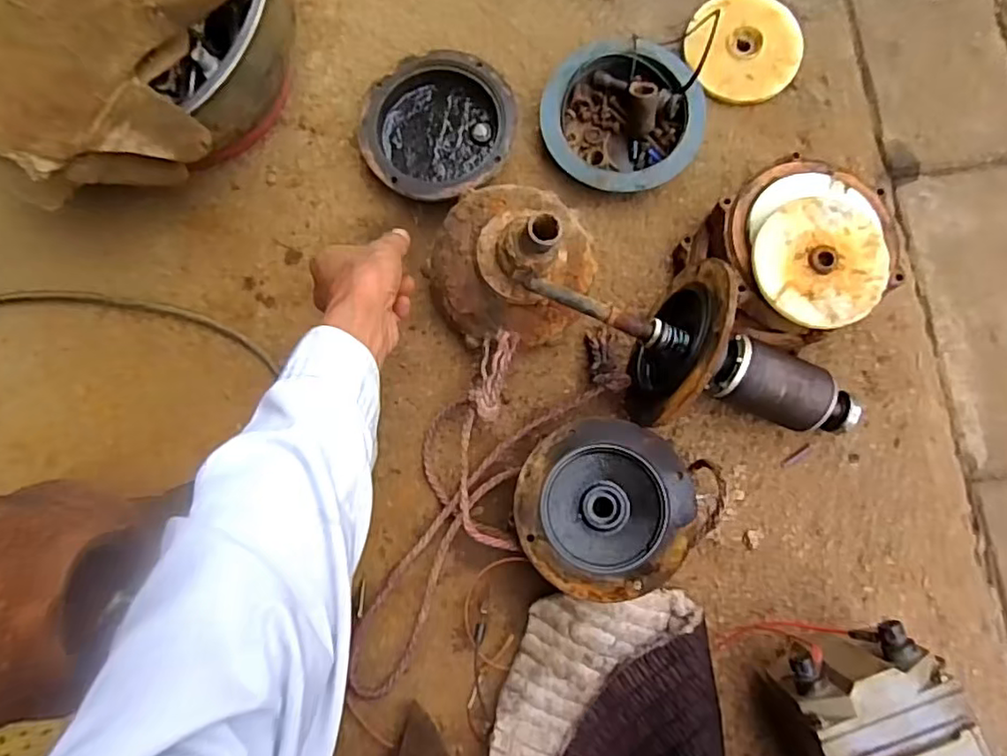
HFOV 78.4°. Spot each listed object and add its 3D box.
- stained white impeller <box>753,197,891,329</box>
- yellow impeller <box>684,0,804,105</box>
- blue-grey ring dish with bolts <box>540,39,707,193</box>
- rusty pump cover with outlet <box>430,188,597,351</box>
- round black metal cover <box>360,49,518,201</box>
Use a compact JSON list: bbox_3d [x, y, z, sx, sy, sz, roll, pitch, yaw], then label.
[{"bbox_3d":[0.259,-0.095,0.504,0.106,0.011,0.108,0,83,4],"label":"stained white impeller"},{"bbox_3d":[0.238,-0.327,0.615,0.111,0.018,0.112,0,81,2],"label":"yellow impeller"},{"bbox_3d":[0.113,-0.249,0.595,0.146,0.046,0.142,0,81,2],"label":"blue-grey ring dish with bolts"},{"bbox_3d":[0.008,-0.106,0.520,0.132,0.156,0.142,18,82,5],"label":"rusty pump cover with outlet"},{"bbox_3d":[-0.063,-0.241,0.605,0.143,0.040,0.147,0,81,2],"label":"round black metal cover"}]

